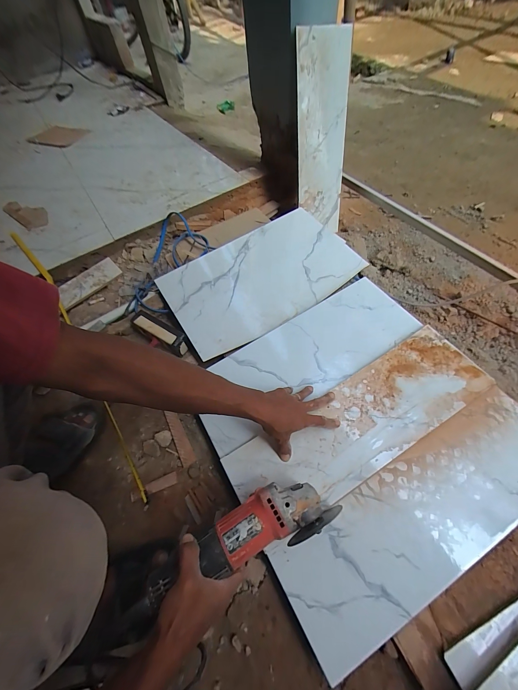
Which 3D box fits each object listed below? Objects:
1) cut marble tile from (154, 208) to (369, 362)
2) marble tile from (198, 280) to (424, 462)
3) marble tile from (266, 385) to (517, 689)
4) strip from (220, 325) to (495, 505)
[{"bbox_3d":[0.012,-0.190,0.724,0.493,0.016,0.315,-30,62,-14],"label":"cut marble tile"},{"bbox_3d":[0.096,0.021,0.581,0.488,0.010,0.185,-30,58,-11],"label":"marble tile"},{"bbox_3d":[0.263,0.254,0.420,0.489,0.007,0.155,-30,60,-10],"label":"marble tile"},{"bbox_3d":[0.181,0.138,0.492,0.486,0.010,0.154,-28,63,-9],"label":"strip"}]

